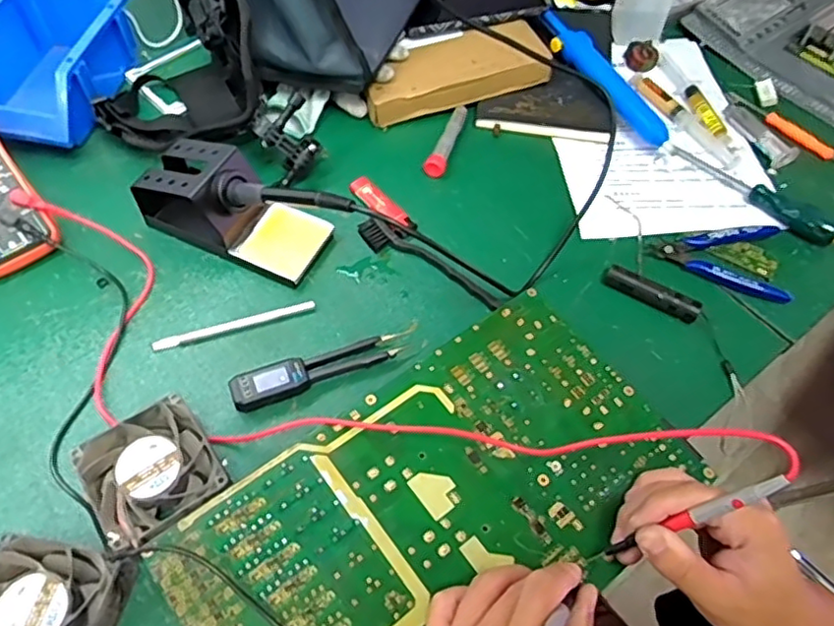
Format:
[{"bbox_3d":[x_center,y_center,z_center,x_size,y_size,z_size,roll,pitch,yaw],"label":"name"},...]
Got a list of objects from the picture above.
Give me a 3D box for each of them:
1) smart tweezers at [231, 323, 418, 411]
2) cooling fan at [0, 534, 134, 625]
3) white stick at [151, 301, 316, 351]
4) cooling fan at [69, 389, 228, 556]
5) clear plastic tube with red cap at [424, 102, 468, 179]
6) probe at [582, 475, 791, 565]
[{"bbox_3d":[-0.071,0.042,0.507,0.154,0.020,0.029,-19,61,-15],"label":"smart tweezers"},{"bbox_3d":[-0.230,0.187,0.392,0.083,0.041,0.079,9,58,1],"label":"cooling fan"},{"bbox_3d":[-0.153,0.010,0.530,0.135,0.005,0.010,-14,60,-12],"label":"white stick"},{"bbox_3d":[-0.181,0.113,0.441,0.081,0.043,0.082,-32,65,-21],"label":"cooling fan"},{"bbox_3d":[0.031,-0.183,0.654,0.022,0.018,0.105,16,58,6],"label":"clear plastic tube with red cap"},{"bbox_3d":[0.153,0.125,0.373,0.008,0.135,0.007,12,49,-41],"label":"probe"}]

